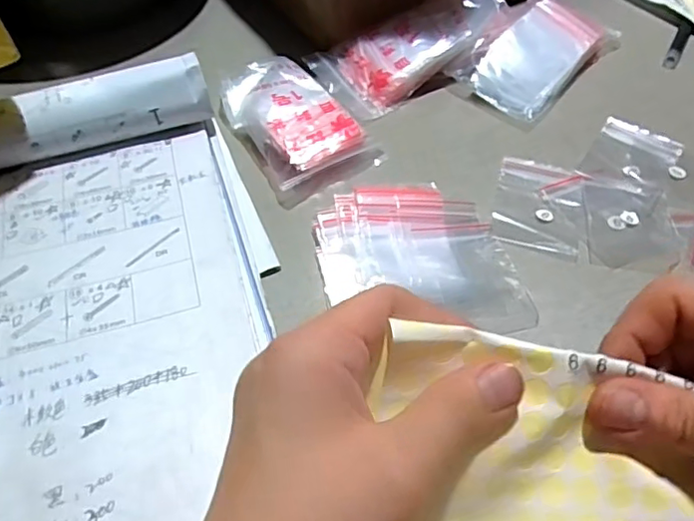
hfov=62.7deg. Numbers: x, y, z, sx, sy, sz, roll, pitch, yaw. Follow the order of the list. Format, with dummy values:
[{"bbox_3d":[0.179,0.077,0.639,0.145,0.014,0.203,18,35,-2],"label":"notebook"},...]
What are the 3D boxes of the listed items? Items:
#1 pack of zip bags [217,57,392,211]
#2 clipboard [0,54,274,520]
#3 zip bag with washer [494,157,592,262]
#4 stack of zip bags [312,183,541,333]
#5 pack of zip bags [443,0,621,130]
[{"bbox_3d":[-0.038,-0.096,0.373,0.069,0.018,0.118,-28,58,-19],"label":"pack of zip bags"},{"bbox_3d":[-0.151,0.032,0.270,0.226,0.029,0.303,-15,54,-11],"label":"clipboard"},{"bbox_3d":[0.115,-0.034,0.338,0.052,0.004,0.072,11,54,8],"label":"zip bag with washer"},{"bbox_3d":[0.038,-0.003,0.309,0.102,0.013,0.099,-9,53,-6],"label":"stack of zip bags"},{"bbox_3d":[0.134,-0.153,0.412,0.075,0.028,0.125,33,60,23],"label":"pack of zip bags"}]

